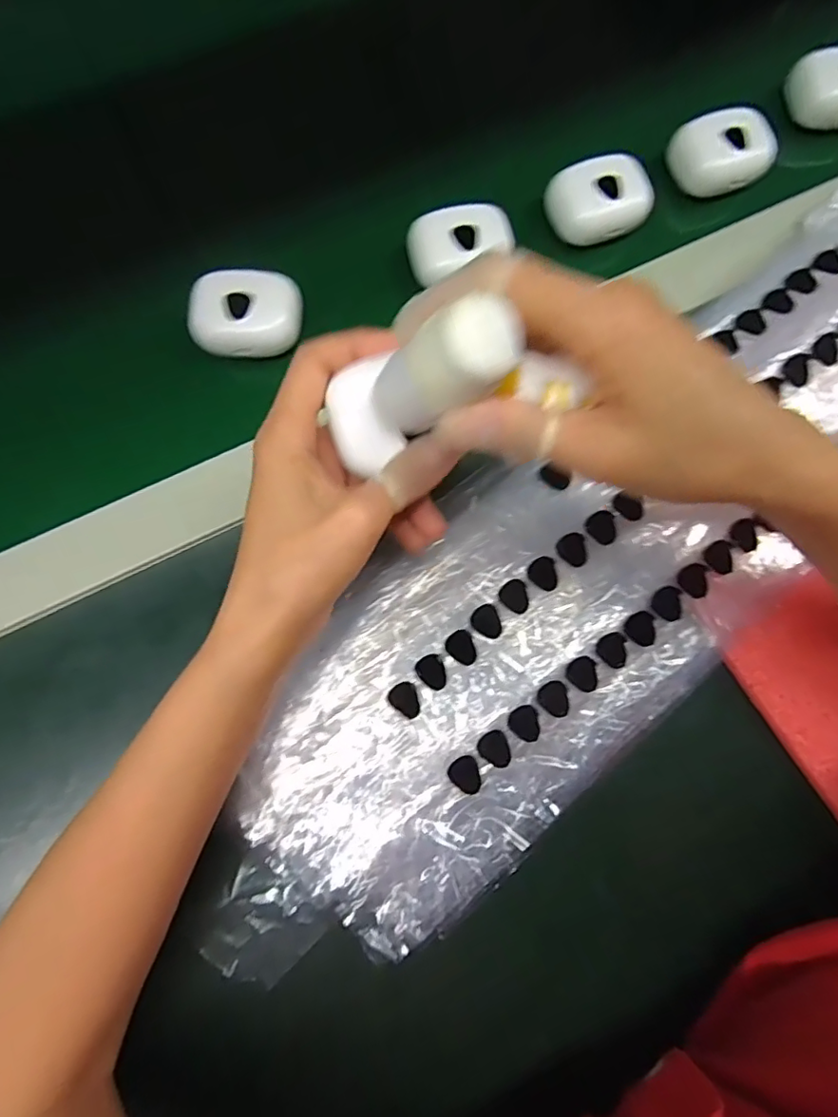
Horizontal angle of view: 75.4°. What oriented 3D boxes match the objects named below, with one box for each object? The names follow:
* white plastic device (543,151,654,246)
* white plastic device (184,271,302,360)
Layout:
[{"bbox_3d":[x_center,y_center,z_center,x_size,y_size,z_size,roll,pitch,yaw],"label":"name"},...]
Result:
[{"bbox_3d":[0.111,-0.221,0.330,0.056,0.018,0.045,-24,76,-4],"label":"white plastic device"},{"bbox_3d":[-0.098,-0.139,0.308,0.060,0.023,0.045,-4,76,-2],"label":"white plastic device"}]

